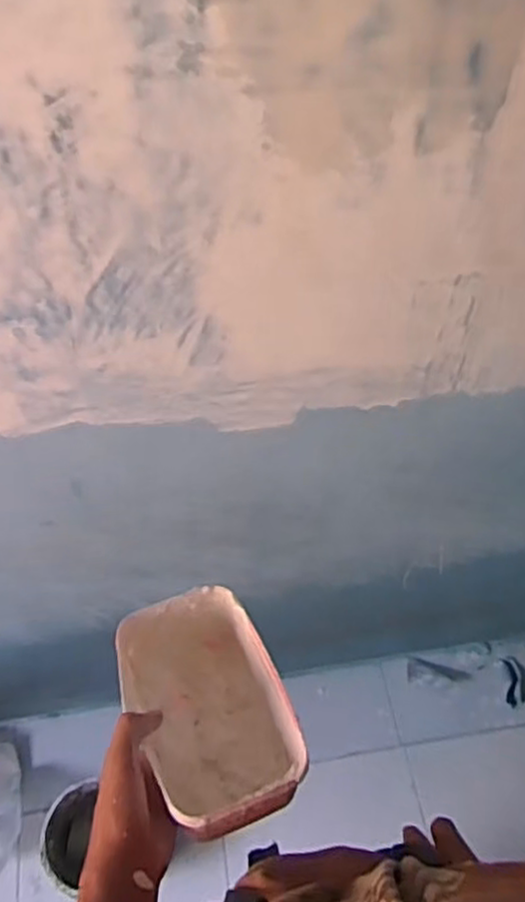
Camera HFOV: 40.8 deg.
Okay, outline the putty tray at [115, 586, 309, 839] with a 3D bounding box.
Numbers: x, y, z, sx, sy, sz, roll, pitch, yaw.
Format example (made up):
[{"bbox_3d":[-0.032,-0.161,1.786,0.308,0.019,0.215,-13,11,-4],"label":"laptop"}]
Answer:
[{"bbox_3d":[-0.047,0.220,0.607,0.125,0.069,0.192,-20,51,-13],"label":"putty tray"}]

